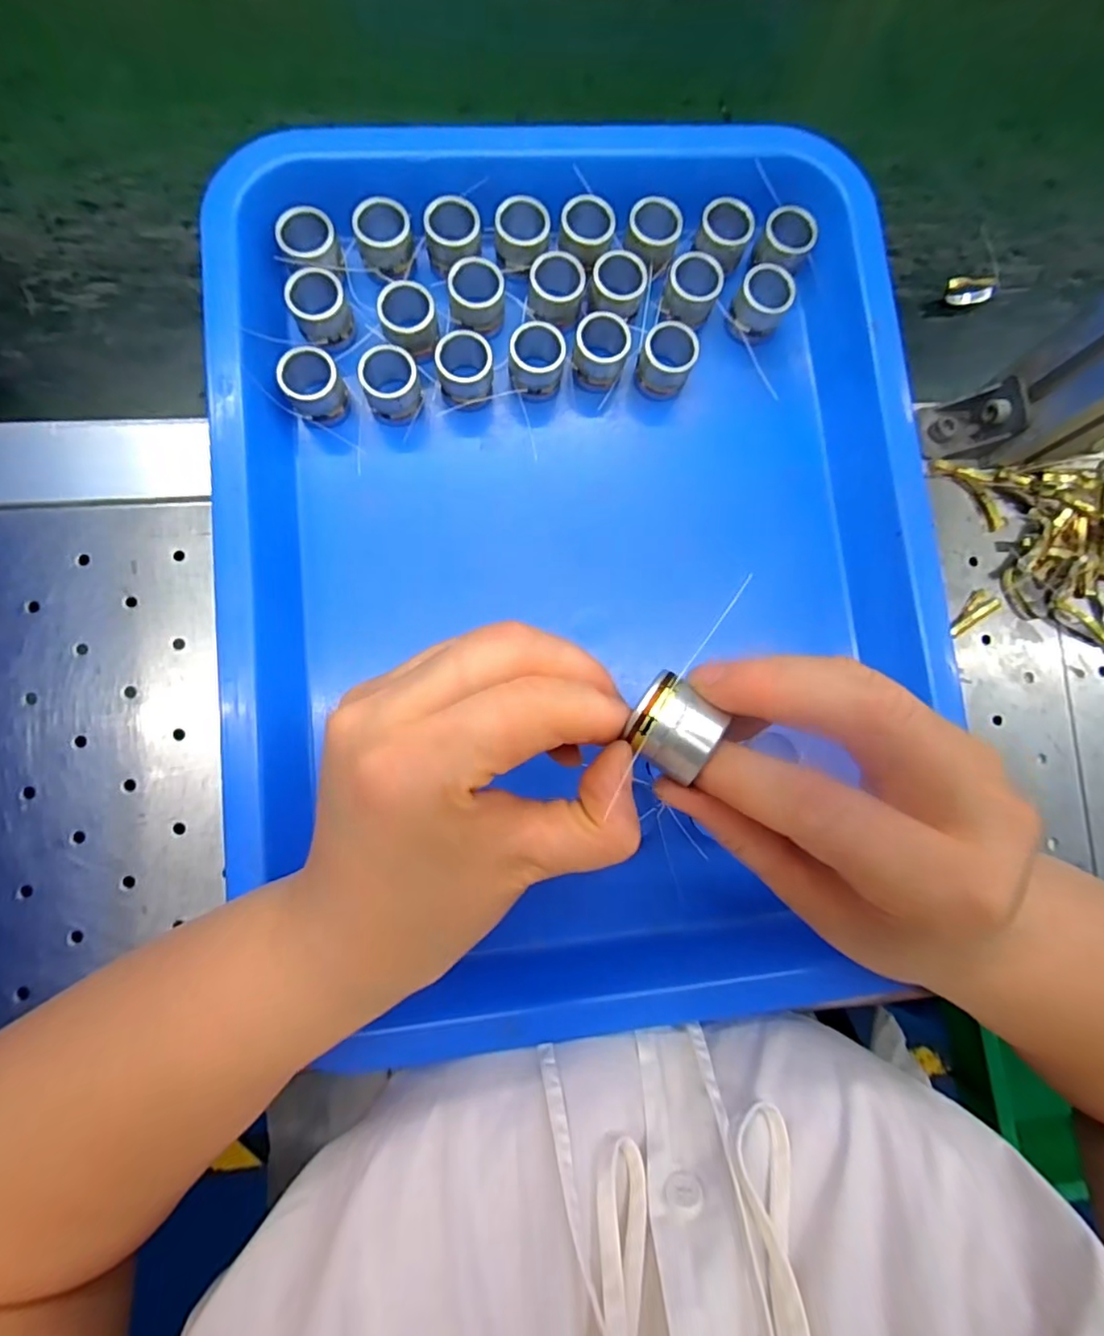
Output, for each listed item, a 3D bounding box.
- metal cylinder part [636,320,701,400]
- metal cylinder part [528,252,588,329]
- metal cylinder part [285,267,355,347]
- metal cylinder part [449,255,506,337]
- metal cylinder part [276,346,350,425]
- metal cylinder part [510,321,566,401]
[{"bbox_3d":[0.054,-0.143,0.279,0.025,0.028,0.024,1,83,-5],"label":"metal cylinder part"},{"bbox_3d":[0.002,-0.174,0.272,0.025,0.016,0.024,2,83,-5],"label":"metal cylinder part"},{"bbox_3d":[-0.103,-0.160,0.262,0.023,0.018,0.026,-31,86,-8],"label":"metal cylinder part"},{"bbox_3d":[-0.034,-0.170,0.271,0.024,0.019,0.026,8,82,-4],"label":"metal cylinder part"},{"bbox_3d":[-0.104,-0.124,0.260,0.024,0.020,0.026,1,83,-5],"label":"metal cylinder part"},{"bbox_3d":[-0.007,-0.140,0.273,0.024,0.026,0.026,1,83,-5],"label":"metal cylinder part"}]

